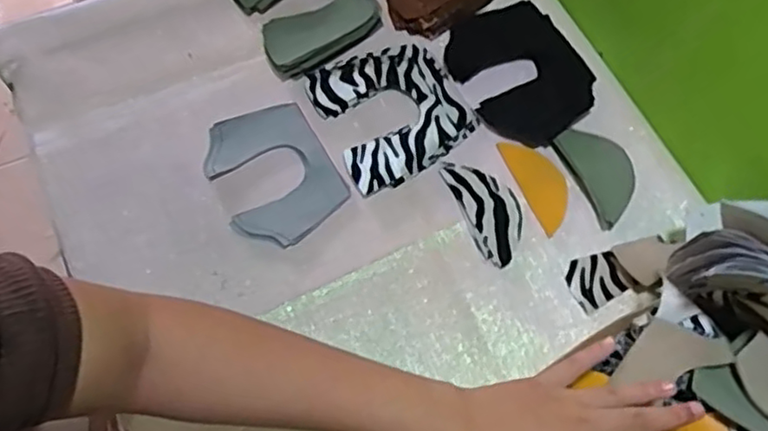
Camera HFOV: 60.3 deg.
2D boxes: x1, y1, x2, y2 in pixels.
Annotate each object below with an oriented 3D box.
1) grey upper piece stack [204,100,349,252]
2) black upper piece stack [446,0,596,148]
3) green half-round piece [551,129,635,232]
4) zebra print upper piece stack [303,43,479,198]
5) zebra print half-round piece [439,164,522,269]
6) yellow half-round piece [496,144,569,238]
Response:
[{"bbox_3d":[-0.113,-0.045,0.672,0.115,0.009,0.155,-28,68,-11],"label":"grey upper piece stack"},{"bbox_3d":[0.146,-0.162,0.724,0.125,0.019,0.174,-30,68,-12],"label":"black upper piece stack"},{"bbox_3d":[0.223,-0.045,0.673,0.063,0.010,0.108,-24,67,-9],"label":"green half-round piece"},{"bbox_3d":[0.011,-0.113,0.700,0.146,0.017,0.153,-25,68,-10],"label":"zebra print upper piece stack"},{"bbox_3d":[0.105,-0.008,0.659,0.057,0.004,0.116,-21,67,-8],"label":"zebra print half-round piece"},{"bbox_3d":[0.162,-0.034,0.682,0.046,0.006,0.106,-21,67,-8],"label":"yellow half-round piece"}]

